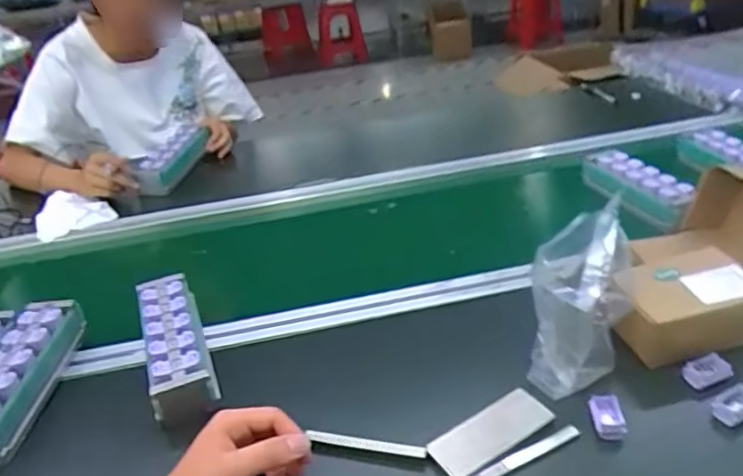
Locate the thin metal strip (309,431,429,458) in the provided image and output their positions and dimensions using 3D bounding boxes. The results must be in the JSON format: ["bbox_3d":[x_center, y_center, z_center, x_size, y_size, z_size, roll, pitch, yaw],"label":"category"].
[{"bbox_3d":[-0.003,0.174,0.509,0.100,0.006,0.008,5,31,13],"label":"thin metal strip"}]

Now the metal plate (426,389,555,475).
[{"bbox_3d":[0.102,0.165,0.512,0.108,0.008,0.040,-22,33,-25],"label":"metal plate"}]

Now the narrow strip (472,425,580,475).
[{"bbox_3d":[0.125,0.179,0.494,0.105,0.008,0.010,-18,31,-18],"label":"narrow strip"}]

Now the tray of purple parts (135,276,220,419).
[{"bbox_3d":[-0.206,0.108,0.627,0.061,0.053,0.186,-16,30,-15],"label":"tray of purple parts"}]

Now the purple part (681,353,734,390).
[{"bbox_3d":[0.304,0.120,0.544,0.037,0.019,0.022,-12,30,-8],"label":"purple part"}]

